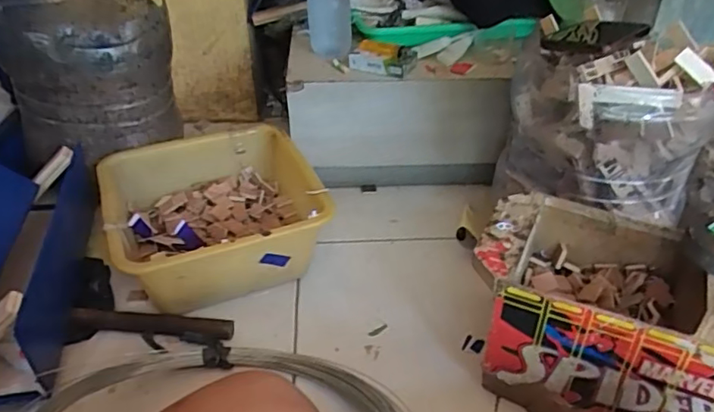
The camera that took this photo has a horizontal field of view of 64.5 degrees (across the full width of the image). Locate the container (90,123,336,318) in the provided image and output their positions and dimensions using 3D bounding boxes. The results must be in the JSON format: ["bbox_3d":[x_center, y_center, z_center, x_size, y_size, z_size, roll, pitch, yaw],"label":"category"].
[{"bbox_3d":[-0.185,0.022,0.792,0.284,0.132,0.261,-16,39,-19],"label":"container"}]

